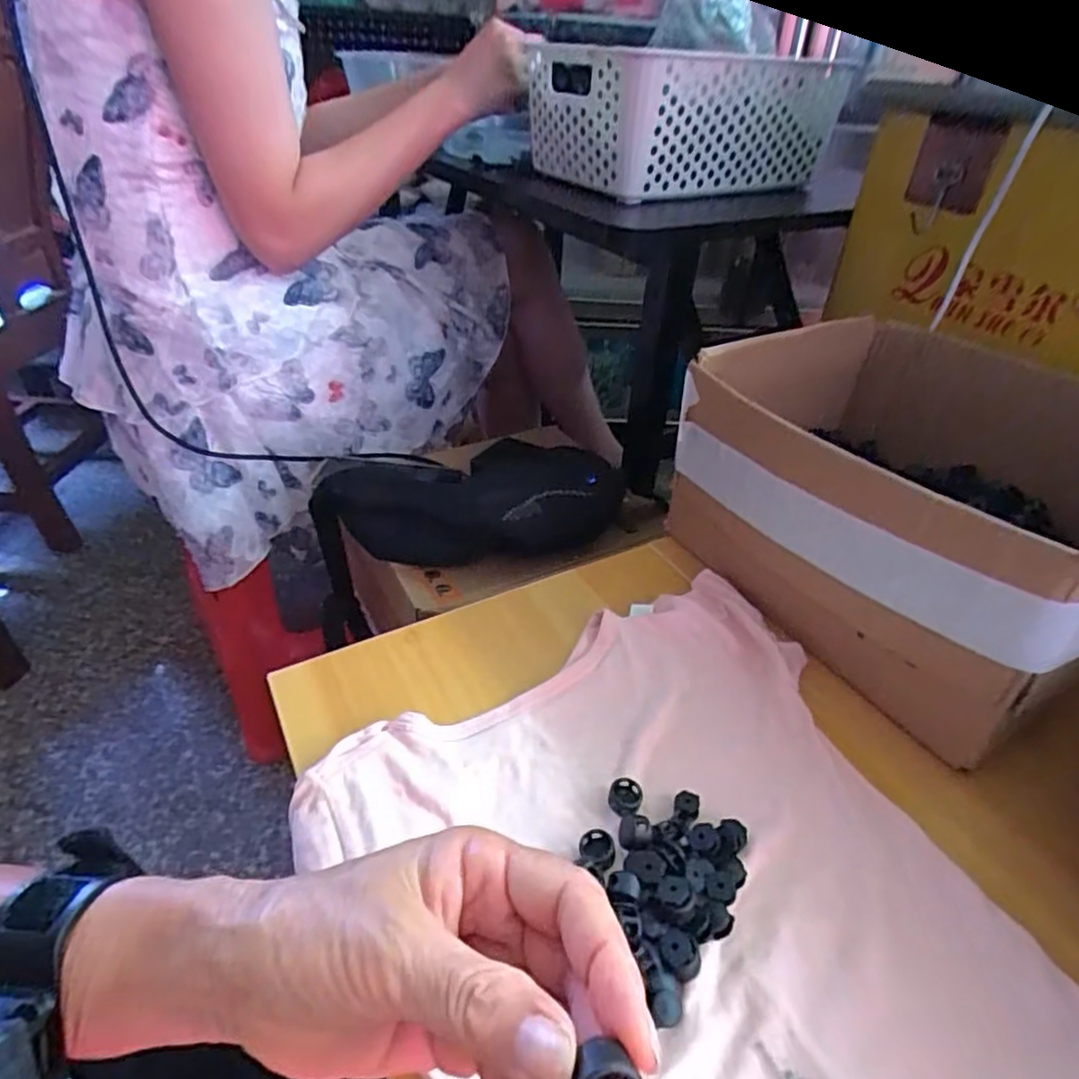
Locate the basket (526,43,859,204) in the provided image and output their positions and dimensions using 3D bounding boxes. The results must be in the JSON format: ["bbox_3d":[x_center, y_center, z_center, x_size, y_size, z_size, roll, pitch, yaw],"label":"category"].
[{"bbox_3d":[0.144,-0.424,0.658,0.285,0.106,0.187,-19,43,-25],"label":"basket"}]

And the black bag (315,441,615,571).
[{"bbox_3d":[-0.067,-0.039,0.614,0.294,0.071,0.105,1,38,-3],"label":"black bag"}]

